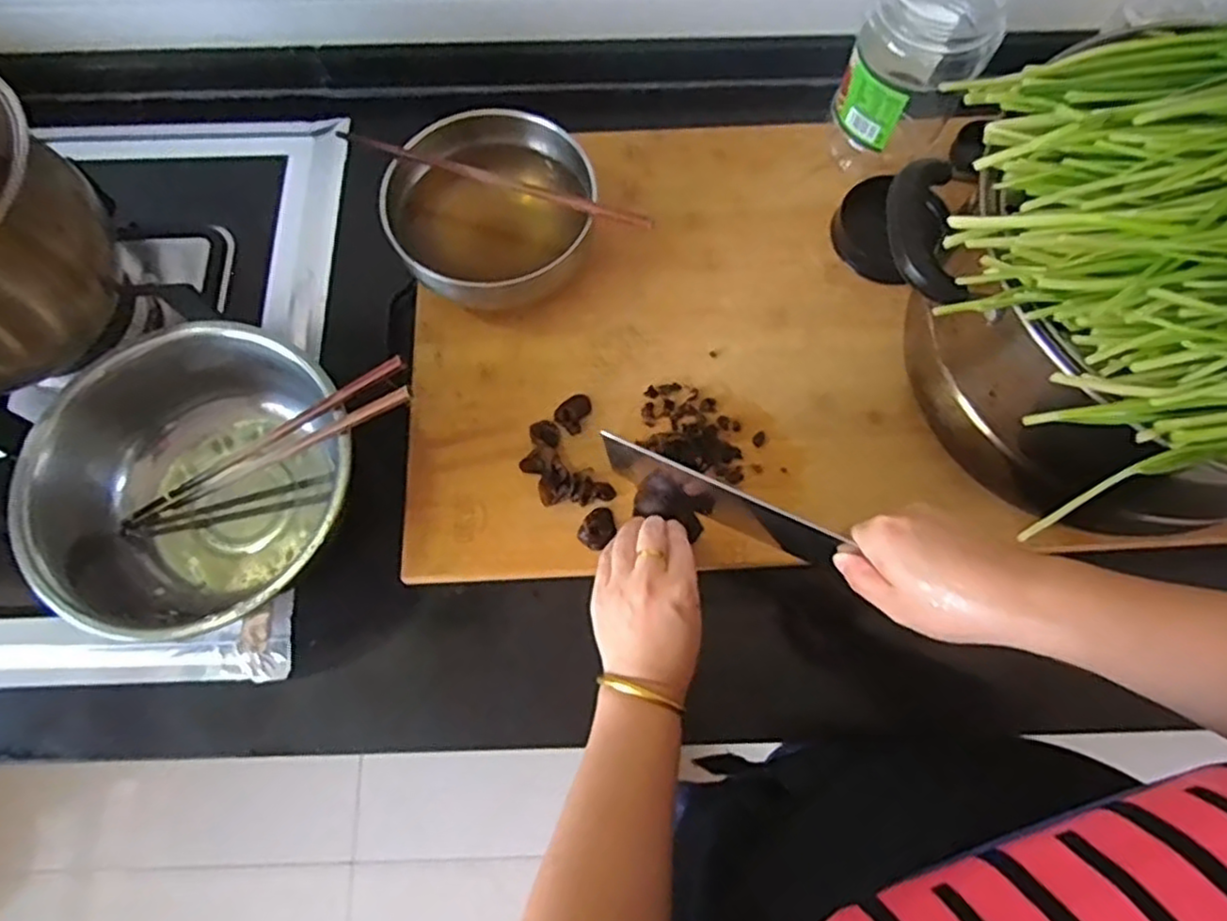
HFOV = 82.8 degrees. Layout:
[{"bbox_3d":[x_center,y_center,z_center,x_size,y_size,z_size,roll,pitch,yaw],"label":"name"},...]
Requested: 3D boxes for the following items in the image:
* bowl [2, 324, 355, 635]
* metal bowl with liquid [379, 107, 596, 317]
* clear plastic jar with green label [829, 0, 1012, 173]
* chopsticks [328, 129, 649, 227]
[{"bbox_3d":[-0.263,0.019,0.460,0.184,0.093,0.201,0,70,0],"label":"bowl"},{"bbox_3d":[-0.098,-0.185,0.533,0.136,0.069,0.144,0,72,0],"label":"metal bowl with liquid"},{"bbox_3d":[0.225,-0.294,0.533,0.085,0.145,0.090,0,72,0],"label":"clear plastic jar with green label"},{"bbox_3d":[-0.087,-0.203,0.503,0.238,0.014,0.012,20,73,7],"label":"chopsticks"}]

